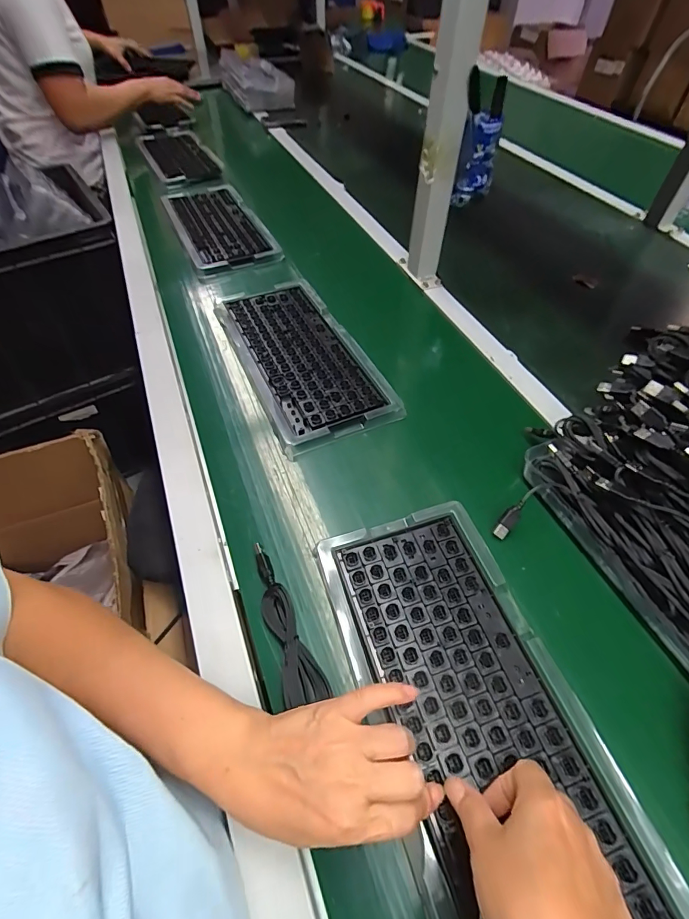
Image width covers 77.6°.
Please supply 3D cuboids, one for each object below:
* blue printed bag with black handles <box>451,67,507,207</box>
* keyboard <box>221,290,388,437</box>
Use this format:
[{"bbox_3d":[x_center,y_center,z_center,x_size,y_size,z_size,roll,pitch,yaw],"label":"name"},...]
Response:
[{"bbox_3d":[0.188,-0.440,0.599,0.056,0.141,0.067,14,53,8],"label":"blue printed bag with black handles"},{"bbox_3d":[-0.062,-0.150,0.603,0.122,0.022,0.295,-20,55,-17],"label":"keyboard"}]

